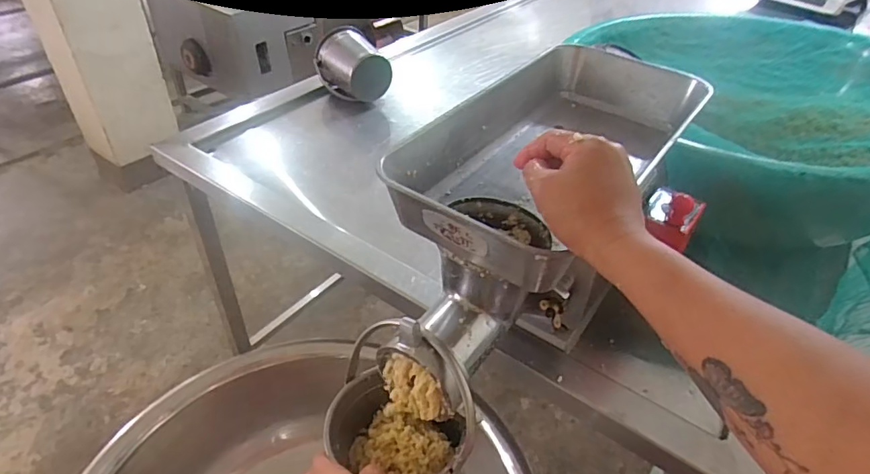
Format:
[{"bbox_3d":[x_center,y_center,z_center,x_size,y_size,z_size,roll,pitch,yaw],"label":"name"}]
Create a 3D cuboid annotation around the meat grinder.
[{"bbox_3d":[0.131,-0.021,0.589,0.239,0.252,0.387,35,49,29],"label":"meat grinder"}]

